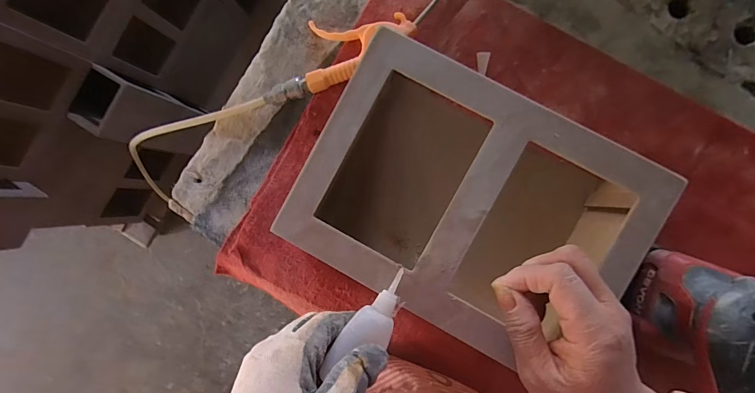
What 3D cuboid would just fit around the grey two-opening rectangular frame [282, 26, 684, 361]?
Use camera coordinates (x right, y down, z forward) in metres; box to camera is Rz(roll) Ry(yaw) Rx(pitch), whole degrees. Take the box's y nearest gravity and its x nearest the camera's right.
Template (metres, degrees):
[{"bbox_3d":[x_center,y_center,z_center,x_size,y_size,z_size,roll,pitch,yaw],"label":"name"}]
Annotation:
[{"bbox_3d":[0.079,0.010,0.361,0.267,0.133,0.192,29,91,5],"label":"grey two-opening rectangular frame"}]

